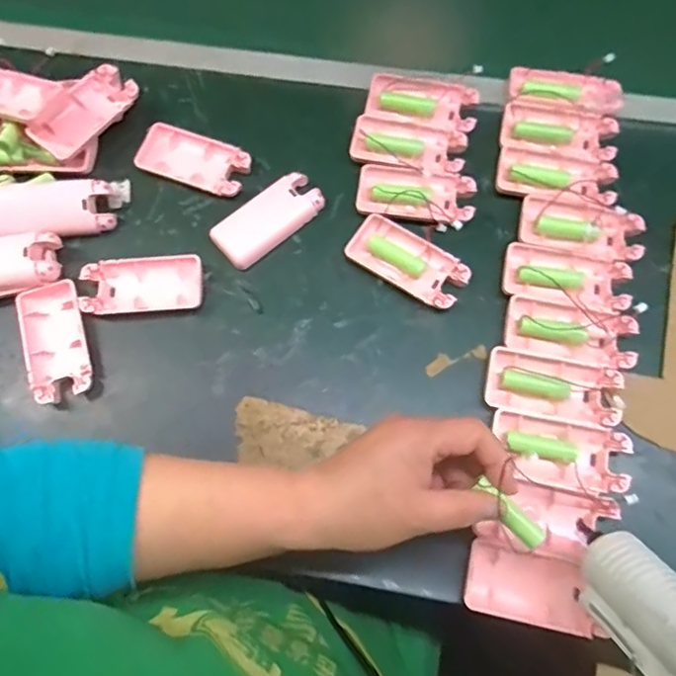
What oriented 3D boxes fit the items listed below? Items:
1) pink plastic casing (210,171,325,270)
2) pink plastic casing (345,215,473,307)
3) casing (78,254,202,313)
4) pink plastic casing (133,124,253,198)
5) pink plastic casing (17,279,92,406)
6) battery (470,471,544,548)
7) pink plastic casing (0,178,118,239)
[{"bbox_3d":[-0.057,-0.099,0.458,0.093,0.013,0.045,-37,75,-9],"label":"pink plastic casing"},{"bbox_3d":[0.057,-0.061,0.445,0.095,0.013,0.044,30,76,11],"label":"pink plastic casing"},{"bbox_3d":[-0.156,-0.042,0.443,0.093,0.015,0.045,-5,72,1],"label":"casing"},{"bbox_3d":[-0.124,-0.153,0.479,0.095,0.016,0.047,21,74,9],"label":"pink plastic casing"},{"bbox_3d":[-0.221,0.003,0.433,0.047,0.017,0.094,-20,73,-4],"label":"pink plastic casing"},{"bbox_3d":[0.100,0.101,0.324,0.014,0.014,0.052,-43,97,-10],"label":"battery"},{"bbox_3d":[-0.239,-0.104,0.463,0.099,0.026,0.052,-7,72,0],"label":"pink plastic casing"}]

